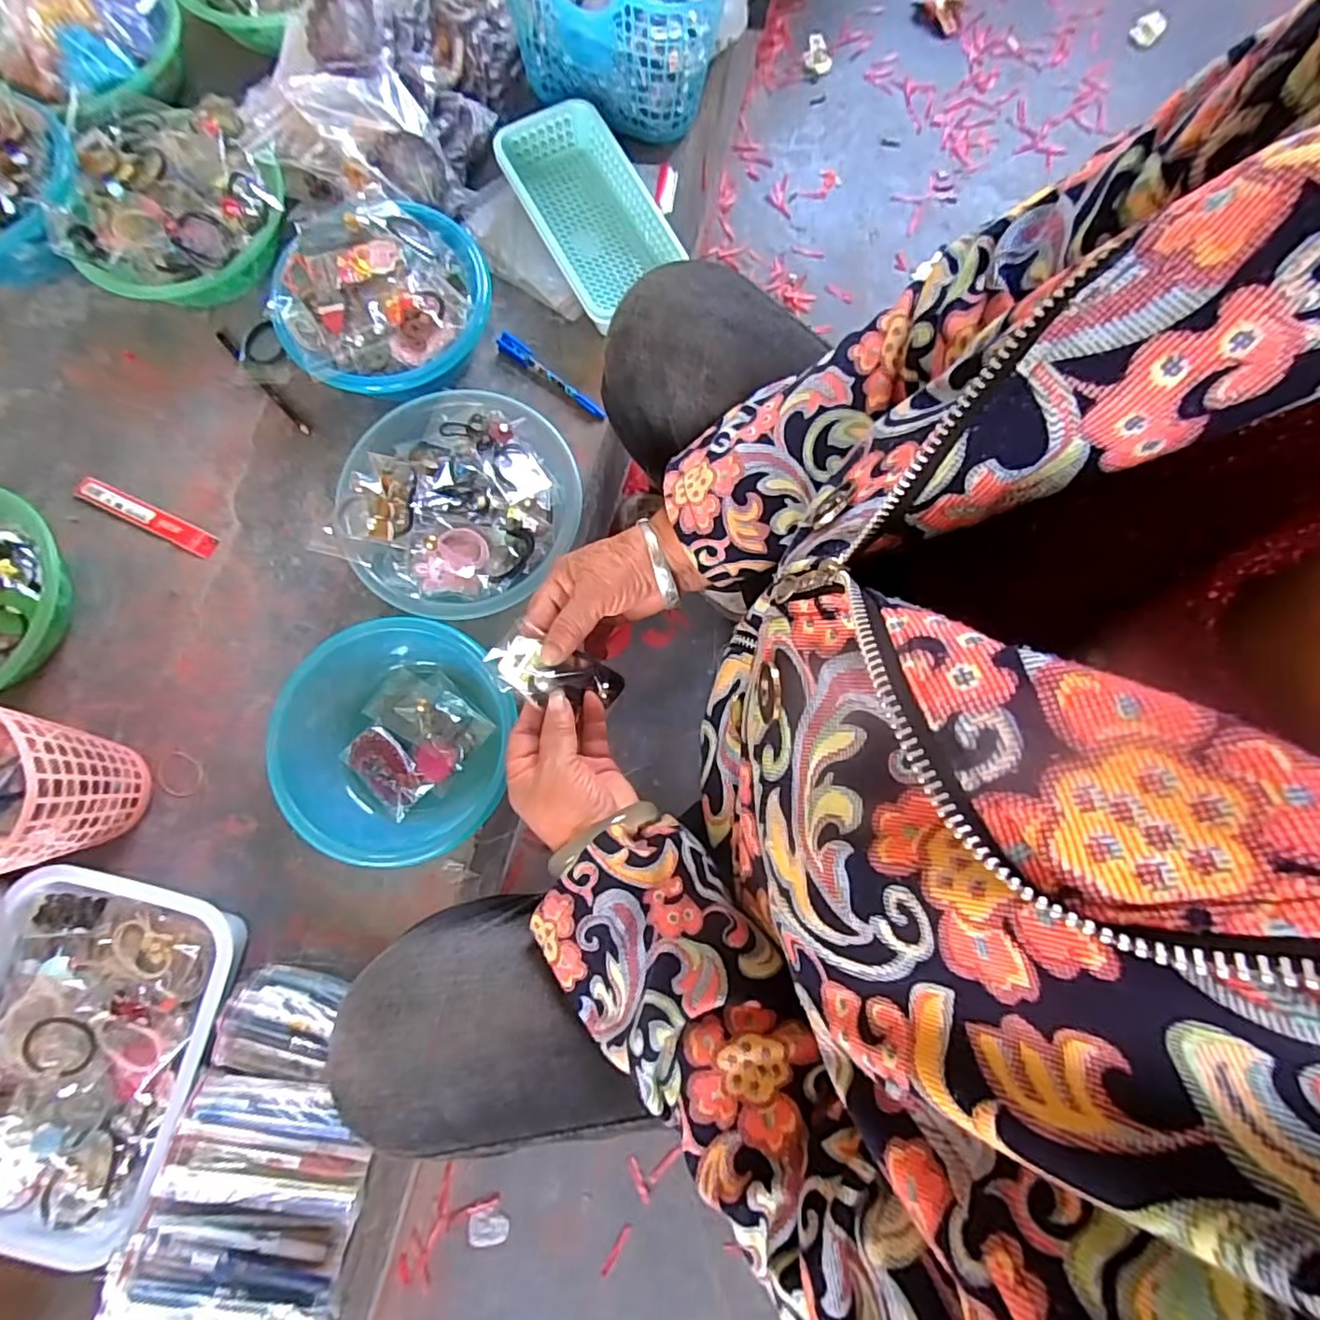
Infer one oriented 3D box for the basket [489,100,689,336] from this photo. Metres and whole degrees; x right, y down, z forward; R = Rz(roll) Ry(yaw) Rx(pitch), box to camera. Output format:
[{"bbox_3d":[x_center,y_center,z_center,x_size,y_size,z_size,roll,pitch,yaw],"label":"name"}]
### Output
[{"bbox_3d":[-0.077,-0.526,0.745,0.135,0.052,0.274,-29,80,-6],"label":"basket"}]

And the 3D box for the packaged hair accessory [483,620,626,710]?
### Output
[{"bbox_3d":[-0.069,0.007,0.426,0.092,0.016,0.039,13,78,-18],"label":"packaged hair accessory"}]

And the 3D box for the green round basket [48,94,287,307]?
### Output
[{"bbox_3d":[-0.551,-0.516,0.725,0.230,0.095,0.256,-28,80,-5],"label":"green round basket"}]

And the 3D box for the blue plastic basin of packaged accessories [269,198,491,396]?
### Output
[{"bbox_3d":[-0.302,-0.388,0.699,0.210,0.085,0.220,0,78,0],"label":"blue plastic basin of packaged accessories"}]

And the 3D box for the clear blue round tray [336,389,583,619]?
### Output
[{"bbox_3d":[-0.204,-0.160,0.658,0.219,0.081,0.238,0,78,0],"label":"clear blue round tray"}]

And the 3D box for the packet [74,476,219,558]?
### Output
[{"bbox_3d":[-0.569,-0.159,0.695,0.174,0.007,0.027,25,80,5],"label":"packet"}]

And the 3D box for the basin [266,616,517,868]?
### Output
[{"bbox_3d":[-0.261,0.081,0.613,0.192,0.075,0.217,-13,79,-2],"label":"basin"}]

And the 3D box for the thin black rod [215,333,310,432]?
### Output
[{"bbox_3d":[-0.460,-0.322,0.726,0.010,0.004,0.175,-42,81,-8],"label":"thin black rod"}]

